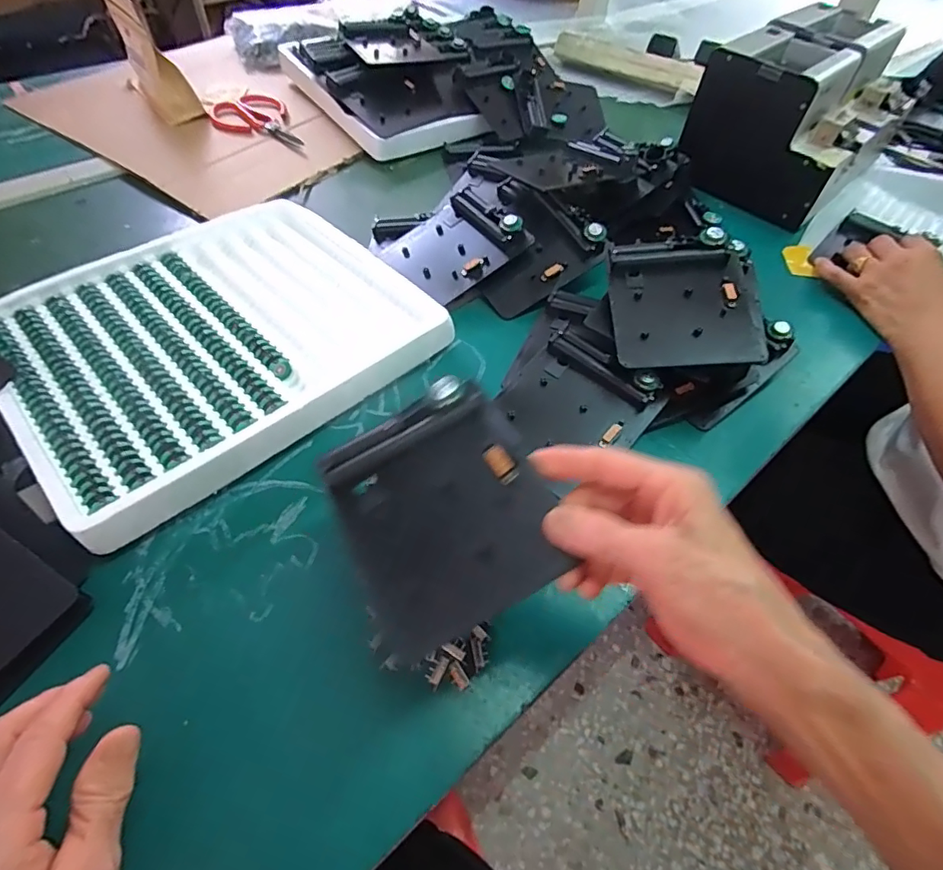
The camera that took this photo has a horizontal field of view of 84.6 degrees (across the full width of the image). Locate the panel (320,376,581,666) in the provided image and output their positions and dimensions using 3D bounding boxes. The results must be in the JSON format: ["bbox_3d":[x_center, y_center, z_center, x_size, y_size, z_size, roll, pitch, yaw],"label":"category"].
[{"bbox_3d":[-0.017,0.040,0.279,0.111,0.013,0.122,-31,66,-6],"label":"panel"}]

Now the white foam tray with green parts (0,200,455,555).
[{"bbox_3d":[-0.221,-0.094,0.455,0.322,0.039,0.299,-35,63,-25],"label":"white foam tray with green parts"}]

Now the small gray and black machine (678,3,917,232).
[{"bbox_3d":[0.403,-0.397,0.642,0.249,0.145,0.177,-38,64,-27],"label":"small gray and black machine"}]

